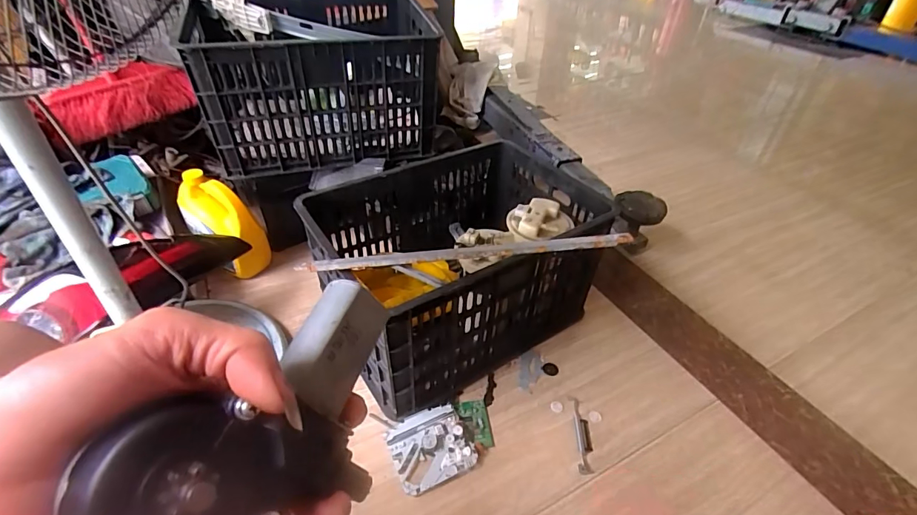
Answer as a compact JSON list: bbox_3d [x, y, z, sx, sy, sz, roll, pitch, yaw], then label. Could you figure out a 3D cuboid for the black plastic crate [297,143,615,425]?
[{"bbox_3d":[-0.005,0.000,0.867,0.487,0.273,0.378,-23,46,-27],"label":"black plastic crate"}]

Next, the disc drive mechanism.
[{"bbox_3d":[-0.024,0.301,0.715,0.166,0.023,0.114,-16,43,-21],"label":"disc drive mechanism"}]

